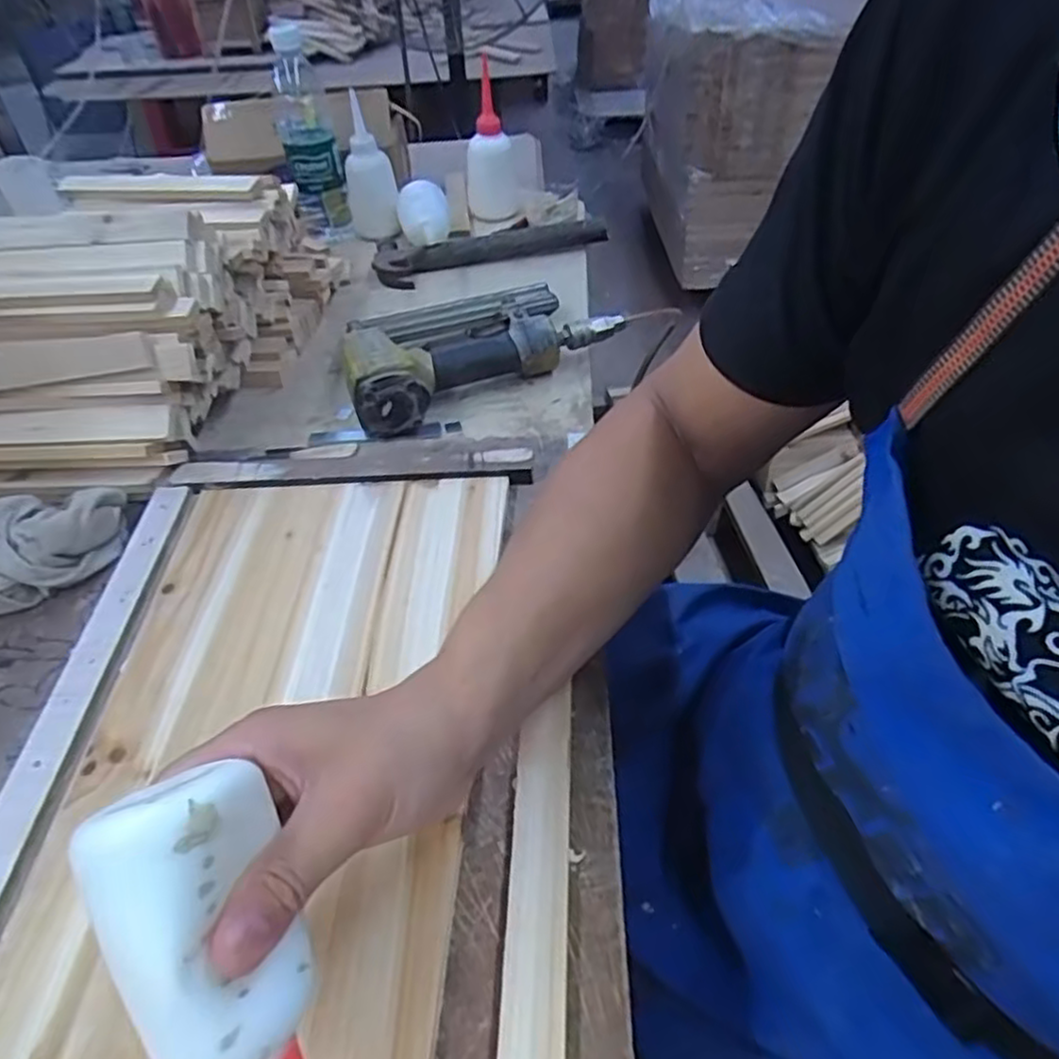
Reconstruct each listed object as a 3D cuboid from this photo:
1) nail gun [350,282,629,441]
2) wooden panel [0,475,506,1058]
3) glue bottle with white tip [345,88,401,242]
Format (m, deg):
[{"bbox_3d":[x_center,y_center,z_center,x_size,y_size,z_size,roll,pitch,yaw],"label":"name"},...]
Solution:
[{"bbox_3d":[-0.060,-0.175,0.686,0.255,0.056,0.134,-27,47,-19],"label":"nail gun"},{"bbox_3d":[-0.150,0.114,0.411,0.228,0.028,0.425,1,42,3],"label":"wooden panel"},{"bbox_3d":[-0.189,-0.416,0.849,0.060,0.138,0.060,-13,44,-6],"label":"glue bottle with white tip"}]

